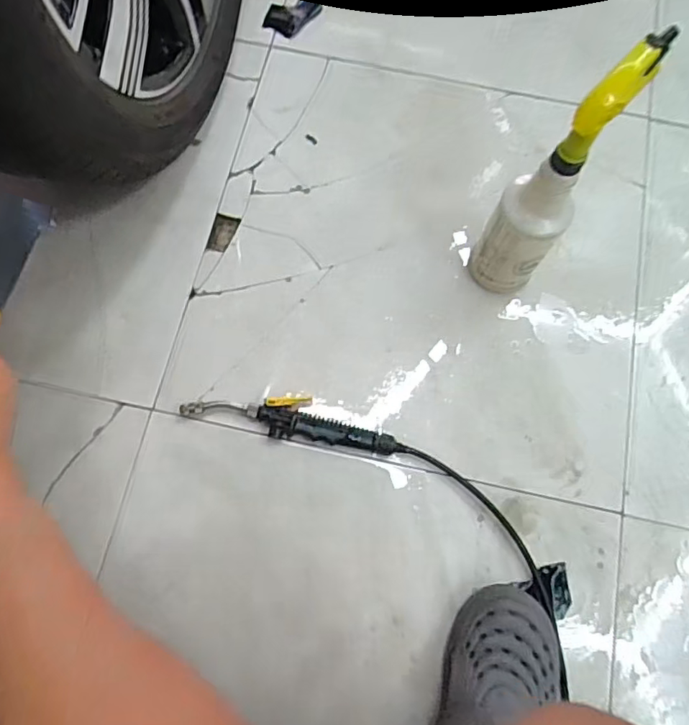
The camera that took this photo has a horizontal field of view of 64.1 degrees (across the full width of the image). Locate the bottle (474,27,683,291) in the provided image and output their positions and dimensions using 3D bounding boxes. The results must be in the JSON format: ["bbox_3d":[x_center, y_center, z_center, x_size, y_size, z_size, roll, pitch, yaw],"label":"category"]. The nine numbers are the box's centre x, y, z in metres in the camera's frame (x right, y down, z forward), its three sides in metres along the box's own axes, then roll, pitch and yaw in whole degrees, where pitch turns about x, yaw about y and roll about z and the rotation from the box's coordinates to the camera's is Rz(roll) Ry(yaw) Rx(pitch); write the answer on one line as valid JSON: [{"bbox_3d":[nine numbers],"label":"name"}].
[{"bbox_3d":[0.238,-0.200,0.629,0.086,0.330,0.142,37,75,9],"label":"bottle"}]

